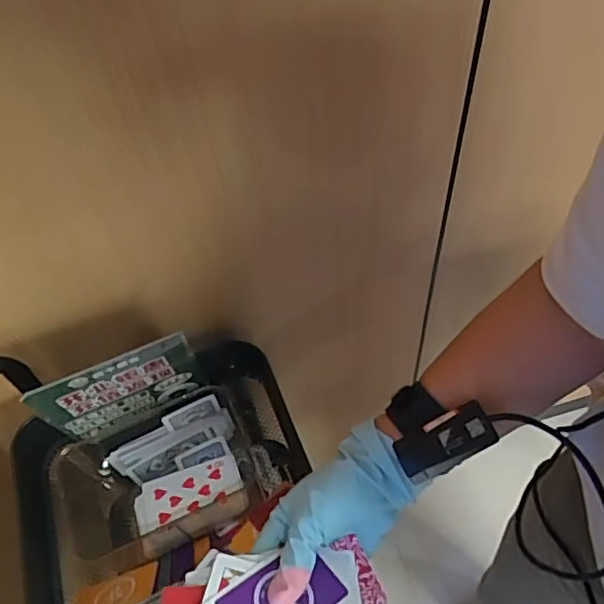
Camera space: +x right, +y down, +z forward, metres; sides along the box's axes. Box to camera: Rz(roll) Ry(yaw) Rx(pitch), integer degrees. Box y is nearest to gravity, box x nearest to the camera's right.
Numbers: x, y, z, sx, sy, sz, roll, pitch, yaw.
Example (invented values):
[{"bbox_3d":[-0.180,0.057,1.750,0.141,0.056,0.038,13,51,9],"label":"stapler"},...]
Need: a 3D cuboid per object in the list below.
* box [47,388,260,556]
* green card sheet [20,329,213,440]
[{"bbox_3d":[-0.149,0.181,0.604,0.185,0.085,0.123,-20,56,-9],"label":"box"},{"bbox_3d":[-0.172,0.085,0.558,0.147,0.140,0.006,-23,65,-9],"label":"green card sheet"}]

